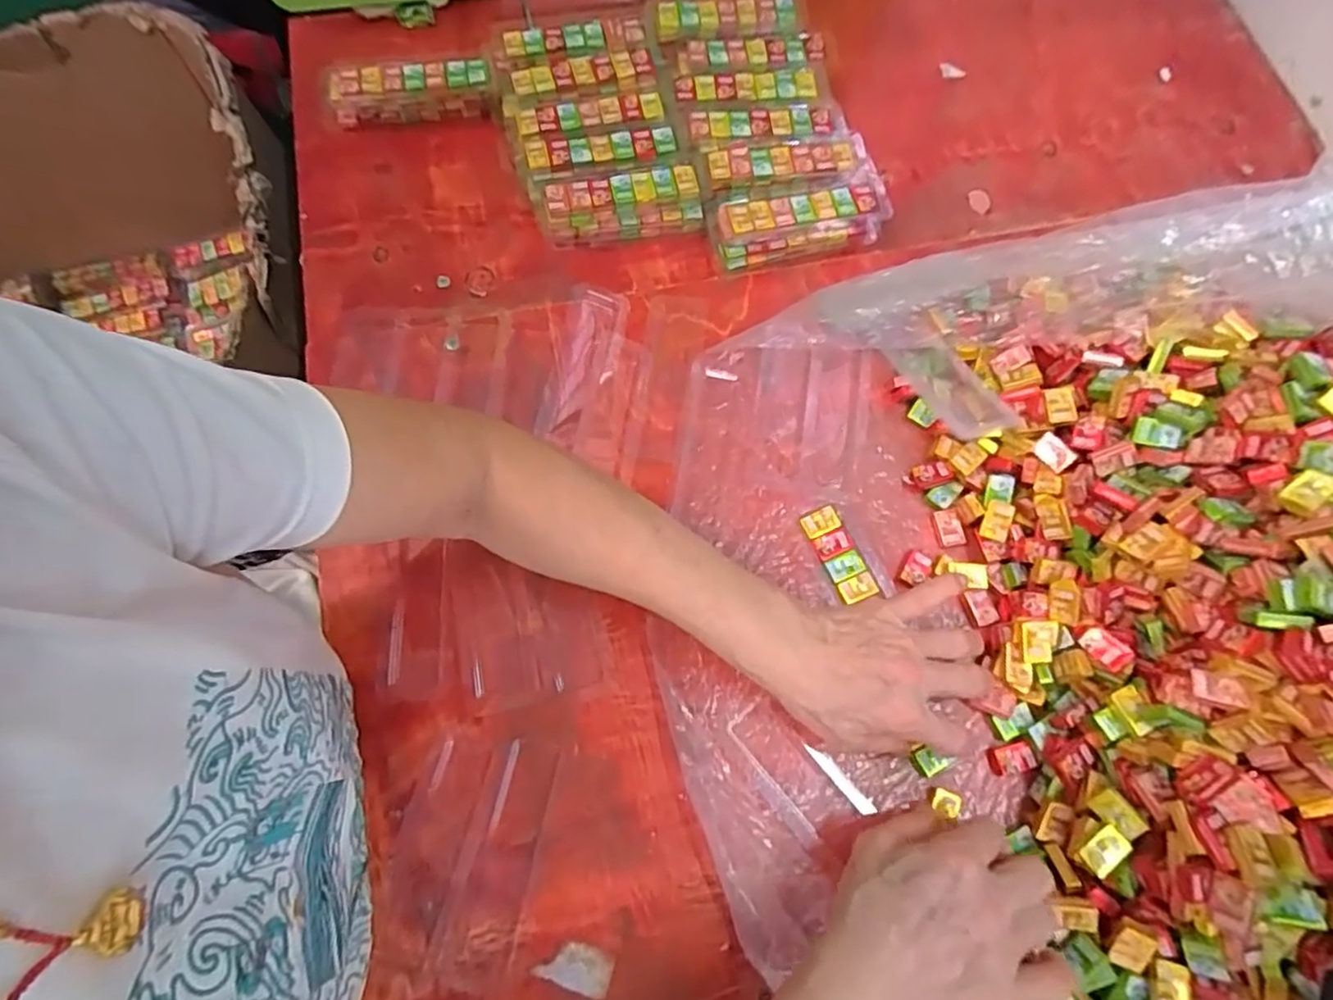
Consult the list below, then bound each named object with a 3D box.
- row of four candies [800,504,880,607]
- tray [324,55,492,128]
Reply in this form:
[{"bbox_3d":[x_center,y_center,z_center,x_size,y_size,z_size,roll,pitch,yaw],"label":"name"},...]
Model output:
[{"bbox_3d":[0.120,0.038,0.454,0.027,0.007,0.067,-24,73,-10],"label":"row of four candies"},{"bbox_3d":[-0.219,-0.350,0.559,0.139,0.041,0.039,-8,71,-5],"label":"tray"}]

